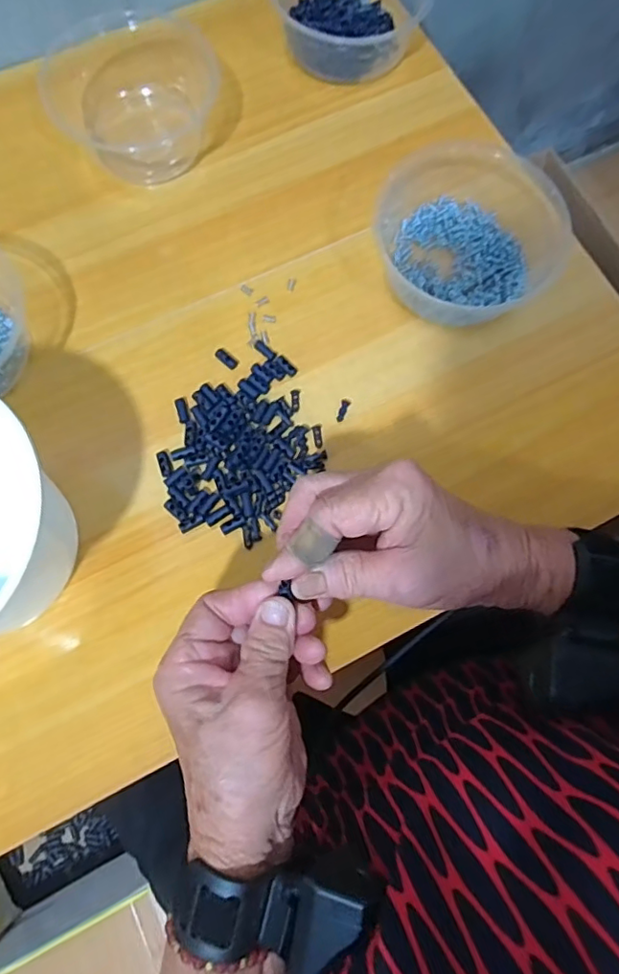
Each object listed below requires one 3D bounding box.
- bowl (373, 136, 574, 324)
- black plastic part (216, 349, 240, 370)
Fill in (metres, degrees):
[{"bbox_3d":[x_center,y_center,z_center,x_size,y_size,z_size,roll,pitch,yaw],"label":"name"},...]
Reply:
[{"bbox_3d":[0.137,-0.212,0.446,0.158,0.048,0.158,0,75,-1],"label":"bowl"},{"bbox_3d":[-0.064,-0.099,0.425,0.020,0.004,0.009,42,78,9],"label":"black plastic part"}]

